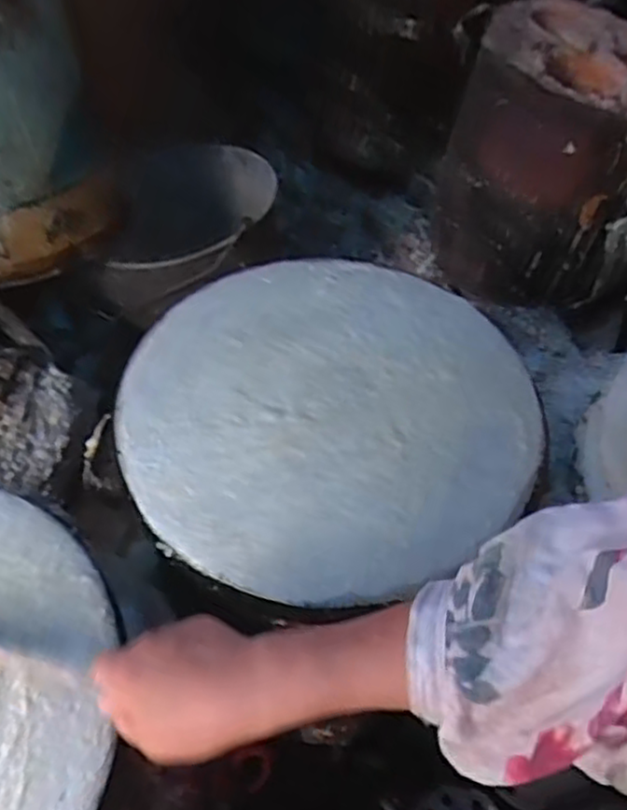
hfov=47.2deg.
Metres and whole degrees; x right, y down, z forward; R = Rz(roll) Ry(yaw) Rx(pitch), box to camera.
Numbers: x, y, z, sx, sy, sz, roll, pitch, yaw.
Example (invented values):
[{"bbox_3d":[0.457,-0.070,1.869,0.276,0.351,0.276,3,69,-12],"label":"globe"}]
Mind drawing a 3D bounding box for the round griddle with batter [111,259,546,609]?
[{"bbox_3d":[0.014,-0.002,0.643,0.366,0.032,0.343,2,52,-2],"label":"round griddle with batter"}]

